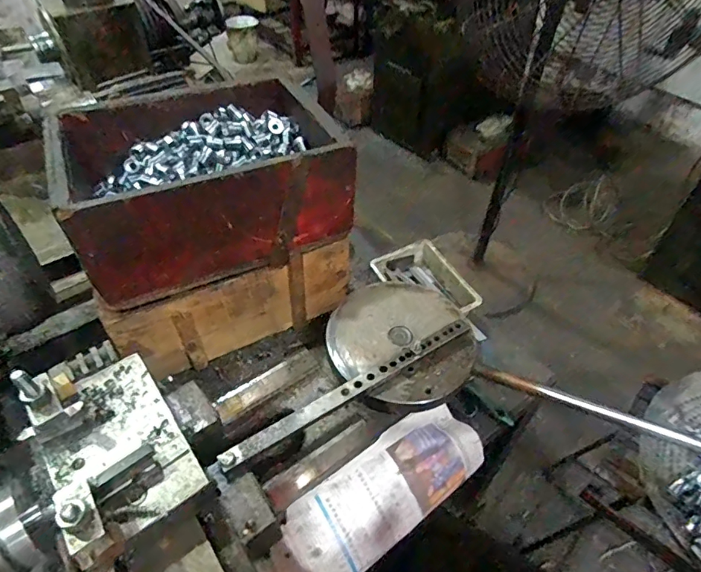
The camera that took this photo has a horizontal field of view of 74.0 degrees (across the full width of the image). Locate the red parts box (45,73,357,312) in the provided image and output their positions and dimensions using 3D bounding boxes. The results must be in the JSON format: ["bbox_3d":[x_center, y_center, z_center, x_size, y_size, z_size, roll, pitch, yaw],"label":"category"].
[{"bbox_3d":[-0.197,-0.147,0.644,0.329,0.157,0.230,-20,50,-17],"label":"red parts box"}]

